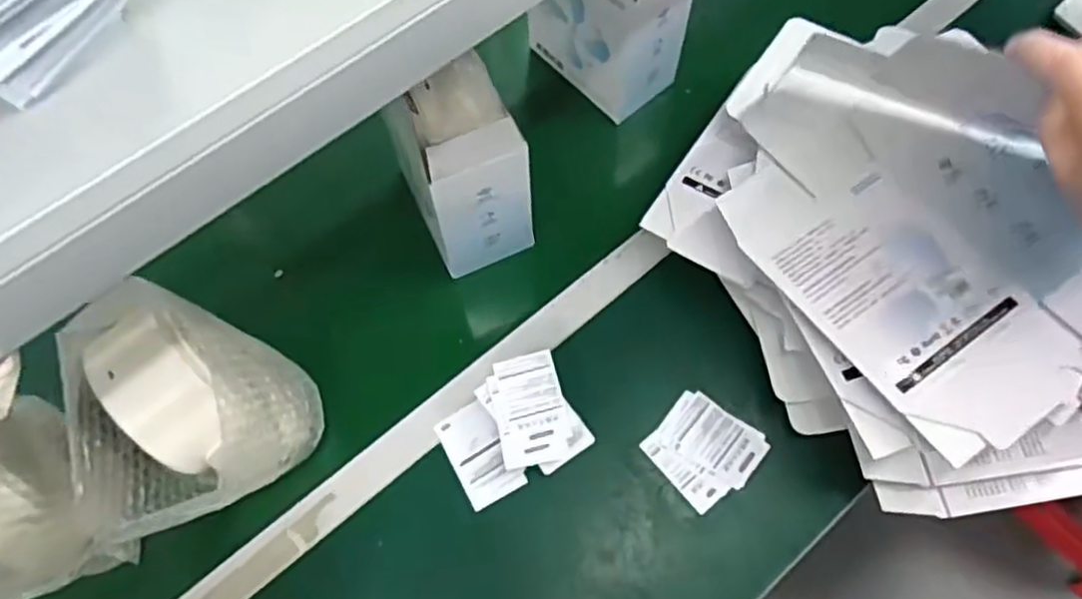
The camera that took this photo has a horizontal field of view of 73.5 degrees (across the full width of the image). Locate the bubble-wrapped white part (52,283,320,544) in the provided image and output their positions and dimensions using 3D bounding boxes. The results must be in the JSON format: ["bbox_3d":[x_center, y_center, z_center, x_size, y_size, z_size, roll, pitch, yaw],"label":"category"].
[{"bbox_3d":[-0.286,0.109,0.609,0.145,0.168,0.157,-11,68,-1],"label":"bubble-wrapped white part"}]

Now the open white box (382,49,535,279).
[{"bbox_3d":[-0.070,-0.122,0.692,0.092,0.202,0.096,-24,69,-7],"label":"open white box"}]

